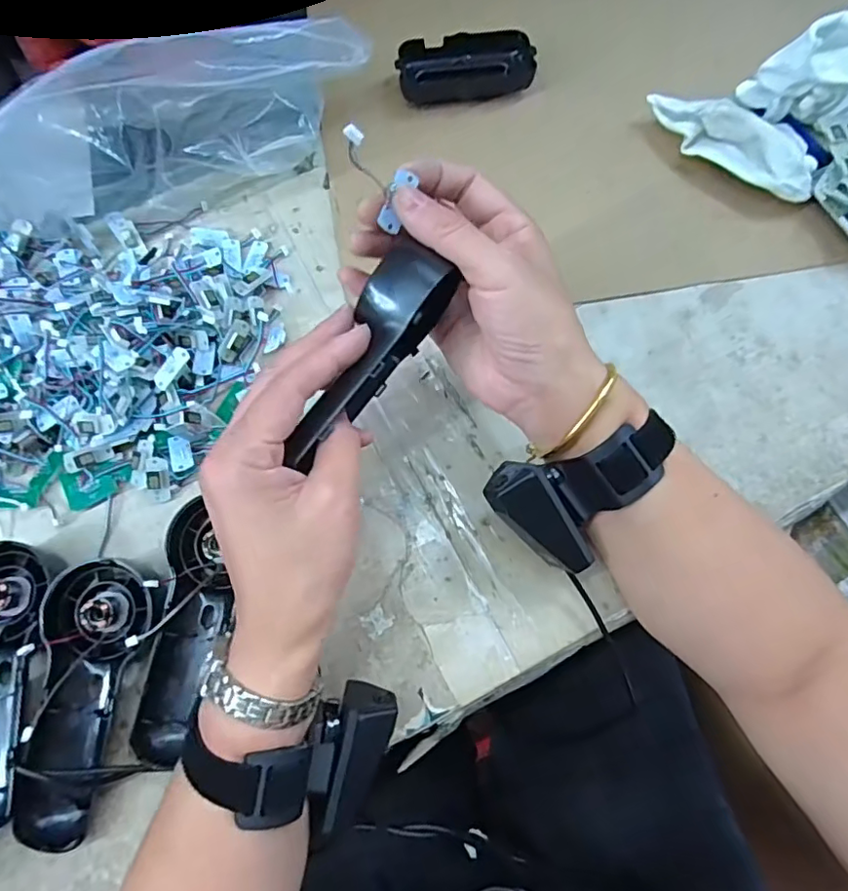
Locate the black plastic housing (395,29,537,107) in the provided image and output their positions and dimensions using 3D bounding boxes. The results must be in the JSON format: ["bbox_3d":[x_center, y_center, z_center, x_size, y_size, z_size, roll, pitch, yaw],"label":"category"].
[{"bbox_3d":[0.035,-0.320,0.471,0.109,0.030,0.047,-4,71,0],"label":"black plastic housing"}]

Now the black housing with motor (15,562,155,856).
[{"bbox_3d":[-0.195,0.142,0.315,0.056,0.037,0.143,10,71,5],"label":"black housing with motor"}]

